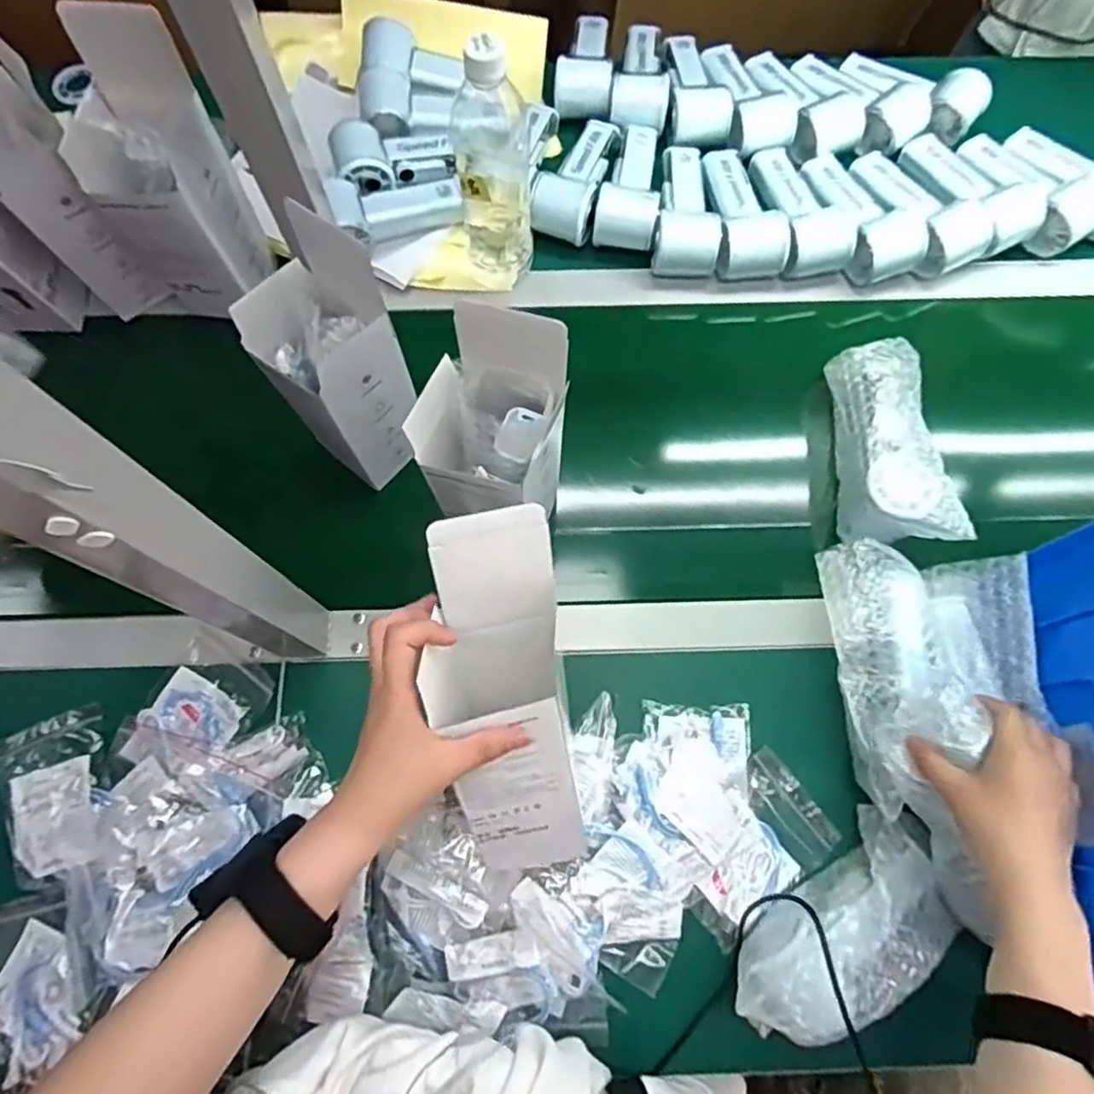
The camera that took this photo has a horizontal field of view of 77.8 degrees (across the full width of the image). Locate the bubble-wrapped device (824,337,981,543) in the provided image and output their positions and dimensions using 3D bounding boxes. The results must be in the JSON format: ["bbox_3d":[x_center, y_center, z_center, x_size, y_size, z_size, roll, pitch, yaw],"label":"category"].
[{"bbox_3d":[0.297,-0.091,0.587,0.076,0.055,0.184,1,73,0],"label":"bubble-wrapped device"}]

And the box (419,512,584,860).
[{"bbox_3d":[-0.024,0.099,0.403,0.076,0.059,0.238,-8,103,-2],"label":"box"}]

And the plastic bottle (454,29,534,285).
[{"bbox_3d":[-0.046,-0.326,0.577,0.069,0.199,0.062,-5,73,-1],"label":"plastic bottle"}]

